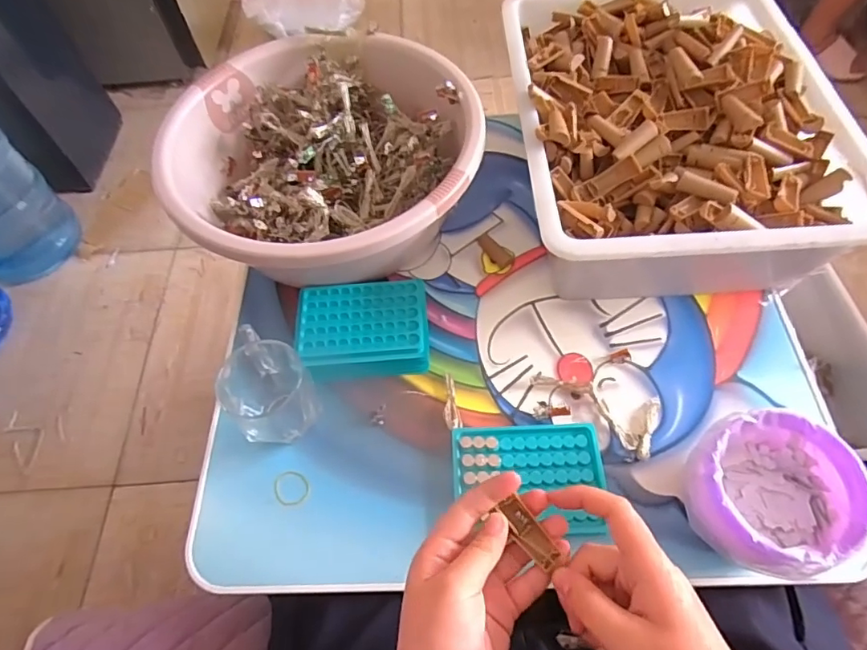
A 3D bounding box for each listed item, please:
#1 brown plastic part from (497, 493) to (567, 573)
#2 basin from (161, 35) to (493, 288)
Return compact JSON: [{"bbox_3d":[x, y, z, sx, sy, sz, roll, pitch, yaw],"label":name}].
[{"bbox_3d":[0.061,0.132,0.323,0.017,0.006,0.045,-33,64,-16],"label":"brown plastic part"},{"bbox_3d":[-0.109,-0.179,0.568,0.309,0.119,0.289,-1,59,2],"label":"basin"}]

